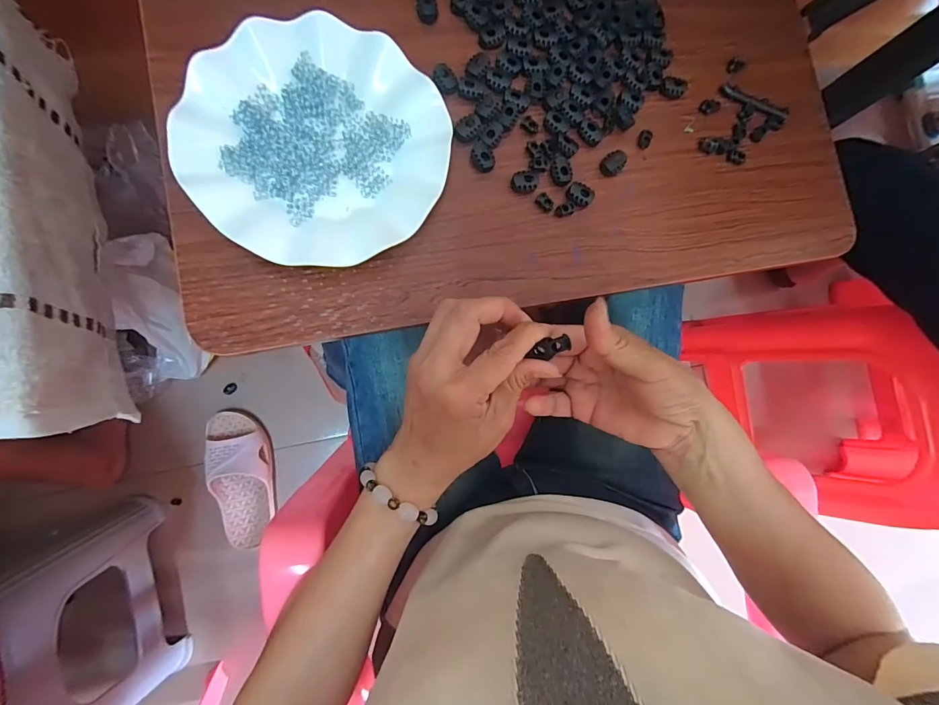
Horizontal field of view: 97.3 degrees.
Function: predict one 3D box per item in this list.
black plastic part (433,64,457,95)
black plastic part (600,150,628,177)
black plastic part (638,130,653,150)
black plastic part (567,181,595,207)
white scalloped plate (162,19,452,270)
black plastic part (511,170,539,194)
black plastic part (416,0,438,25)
[{"bbox_3d":[-0.019,-0.219,0.331,0.018,0.004,0.026,-25,92,-9],"label":"black plastic part"},{"bbox_3d":[0.123,-0.162,0.352,0.026,0.007,0.018,-43,95,-8],"label":"black plastic part"},{"bbox_3d":[0.155,-0.188,0.363,0.011,0.005,0.018,23,84,-8],"label":"black plastic part"},{"bbox_3d":[0.092,-0.131,0.343,0.021,0.006,0.020,0,88,-9],"label":"black plastic part"},{"bbox_3d":[-0.110,-0.153,0.303,0.174,0.025,0.176,0,88,-9],"label":"white scalloped plate"},{"bbox_3d":[0.045,-0.139,0.337,0.021,0.010,0.016,-20,91,-9],"label":"black plastic part"},{"bbox_3d":[-0.035,-0.285,0.340,0.018,0.005,0.024,-4,88,-9],"label":"black plastic part"}]

